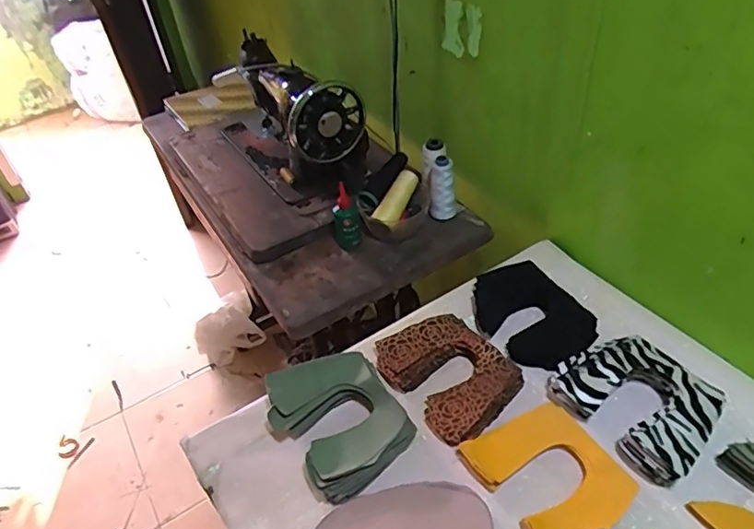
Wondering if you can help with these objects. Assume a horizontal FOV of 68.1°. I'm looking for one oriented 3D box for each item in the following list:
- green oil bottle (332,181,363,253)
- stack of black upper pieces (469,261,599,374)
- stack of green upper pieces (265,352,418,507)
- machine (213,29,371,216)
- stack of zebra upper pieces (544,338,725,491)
[{"bbox_3d":[-0.050,-0.075,0.912,0.046,0.095,0.047,-10,42,-3],"label":"green oil bottle"},{"bbox_3d":[0.208,0.067,0.759,0.121,0.036,0.173,-27,46,-21],"label":"stack of black upper pieces"},{"bbox_3d":[-0.042,0.183,0.658,0.136,0.057,0.165,-30,47,-24],"label":"stack of green upper pieces"},{"bbox_3d":[-0.166,-0.289,1.061,0.165,0.202,0.442,-25,45,-19],"label":"machine"},{"bbox_3d":[0.299,0.154,0.635,0.126,0.055,0.160,-28,46,-22],"label":"stack of zebra upper pieces"}]

